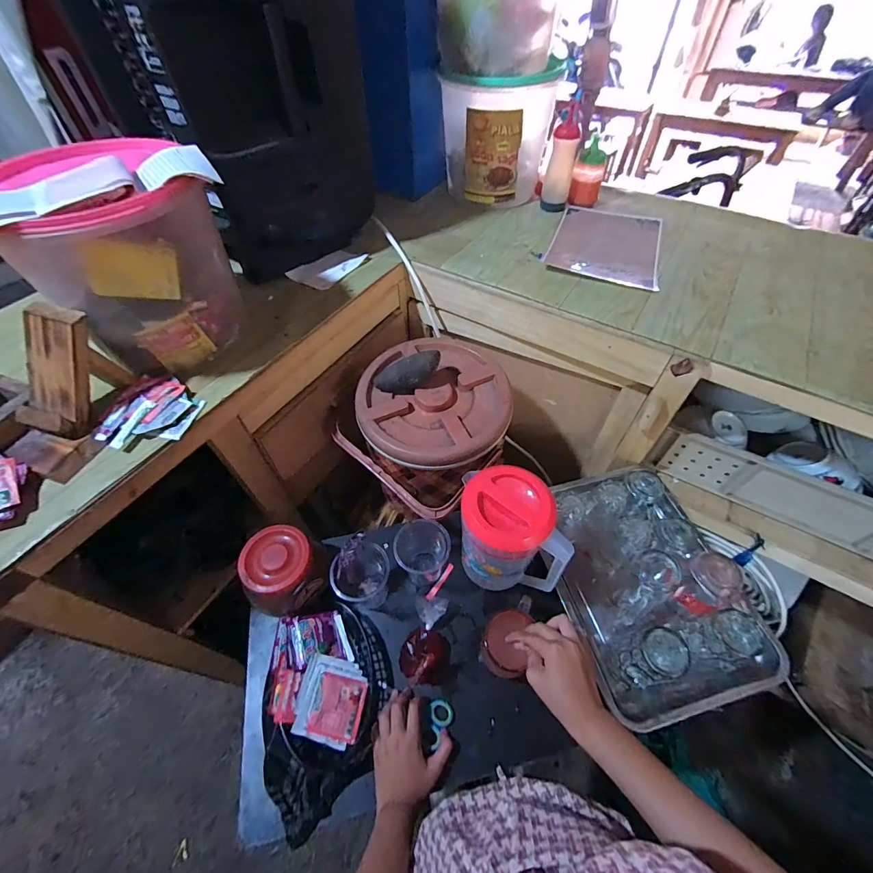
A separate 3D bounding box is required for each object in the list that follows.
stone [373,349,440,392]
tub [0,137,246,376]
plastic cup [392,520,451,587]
[{"bbox_3d":[-0.051,-0.110,0.679,0.124,0.056,0.042,-23,51,22],"label":"stone"},{"bbox_3d":[-0.416,-0.251,0.550,0.234,0.226,0.214,-1,54,1],"label":"tub"},{"bbox_3d":[-0.021,0.201,0.666,0.087,0.122,0.082,-1,54,1],"label":"plastic cup"}]

